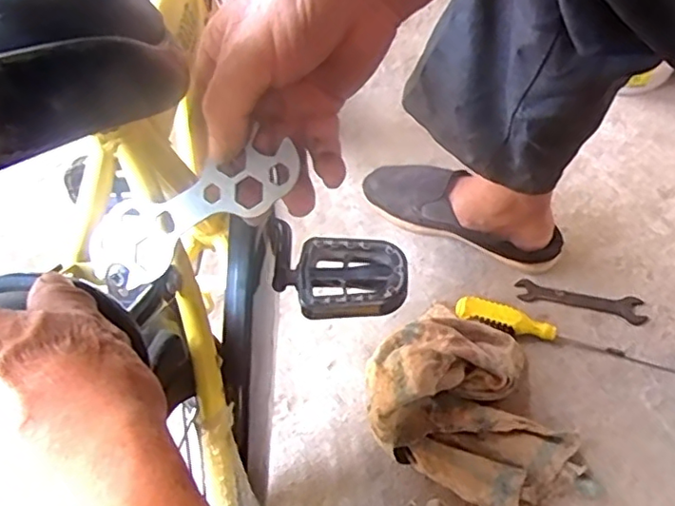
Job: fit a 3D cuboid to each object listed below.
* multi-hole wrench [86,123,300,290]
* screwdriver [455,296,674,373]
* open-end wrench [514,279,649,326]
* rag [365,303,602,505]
[{"bbox_3d":[-0.079,-0.020,0.306,0.126,0.004,0.040,-30,85,13],"label":"multi-hole wrench"},{"bbox_3d":[0.253,0.094,0.647,0.250,0.025,0.029,16,58,15],"label":"screwdriver"},{"bbox_3d":[0.279,0.055,0.683,0.140,0.004,0.034,9,57,11],"label":"open-end wrench"},{"bbox_3d":[0.143,0.144,0.589,0.233,0.082,0.184,28,62,22],"label":"rag"}]

